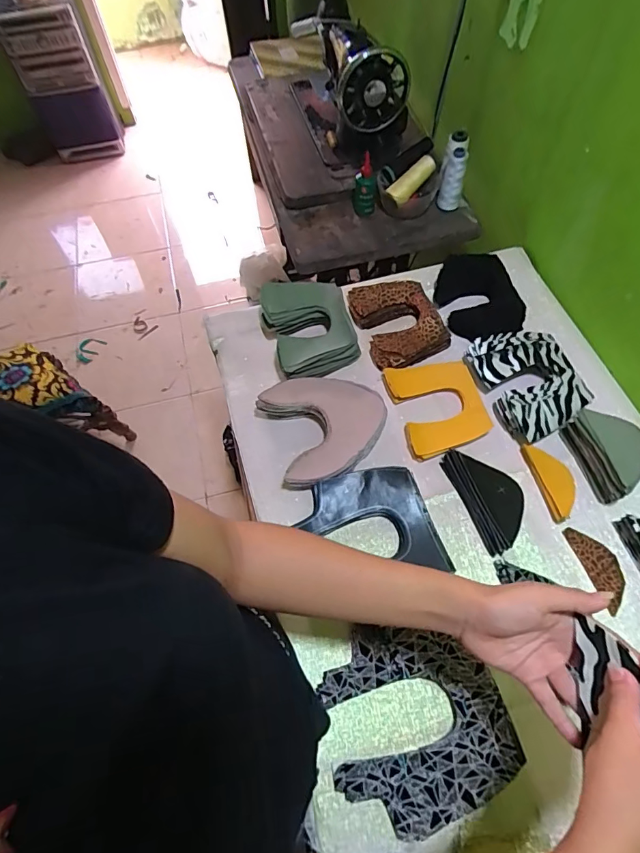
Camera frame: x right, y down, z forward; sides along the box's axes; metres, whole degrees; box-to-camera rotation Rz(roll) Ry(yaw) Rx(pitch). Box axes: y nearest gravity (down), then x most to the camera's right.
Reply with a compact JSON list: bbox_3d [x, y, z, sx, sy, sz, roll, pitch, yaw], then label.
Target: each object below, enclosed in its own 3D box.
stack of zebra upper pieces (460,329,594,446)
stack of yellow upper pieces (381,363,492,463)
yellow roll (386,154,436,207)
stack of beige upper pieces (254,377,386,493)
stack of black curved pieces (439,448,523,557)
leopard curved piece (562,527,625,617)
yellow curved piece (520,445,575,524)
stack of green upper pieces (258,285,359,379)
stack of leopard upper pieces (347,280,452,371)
[{"bbox_3d":[0.316,-0.068,0.687,0.137,0.041,0.184,-15,62,-7],"label":"stack of zebra upper pieces"},{"bbox_3d":[0.177,-0.035,0.687,0.127,0.023,0.156,-14,62,-6],"label":"stack of yellow upper pieces"},{"bbox_3d":[0.183,-0.486,0.897,0.113,0.034,0.029,-43,67,1],"label":"yellow roll"},{"bbox_3d":[0.012,-0.002,0.671,0.176,0.056,0.167,-18,62,-8],"label":"stack of beige upper pieces"},{"bbox_3d":[0.230,0.092,0.615,0.078,0.034,0.145,-16,62,-7],"label":"stack of black curved pieces"},{"bbox_3d":[0.359,0.177,0.582,0.044,0.009,0.105,-16,62,-7],"label":"leopard curved piece"},{"bbox_3d":[0.323,0.074,0.628,0.049,0.009,0.111,-10,61,-4],"label":"yellow curved piece"},{"bbox_3d":[-0.013,-0.153,0.749,0.136,0.072,0.159,-17,62,-8],"label":"stack of green upper pieces"},{"bbox_3d":[0.132,-0.178,0.771,0.128,0.034,0.168,-17,62,-7],"label":"stack of leopard upper pieces"}]

